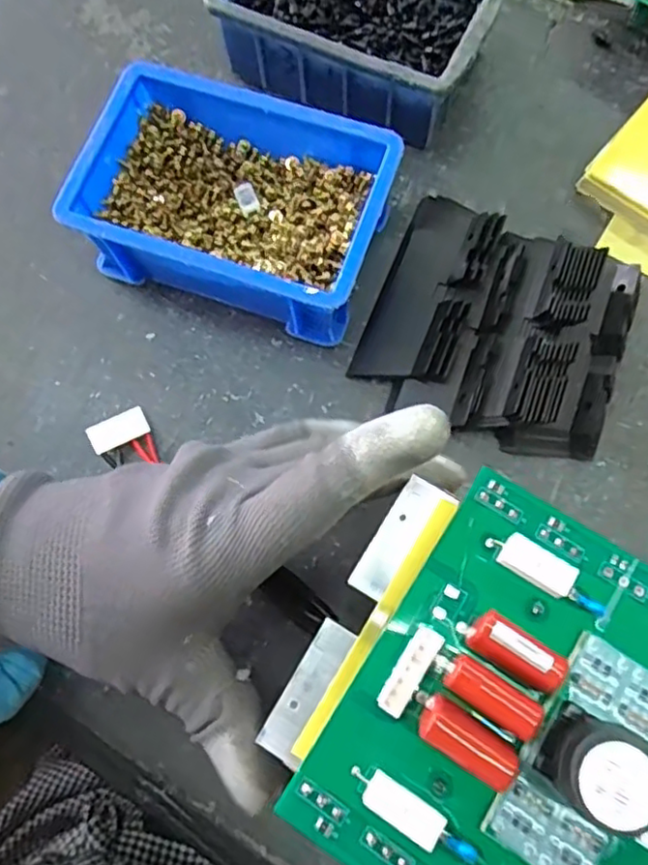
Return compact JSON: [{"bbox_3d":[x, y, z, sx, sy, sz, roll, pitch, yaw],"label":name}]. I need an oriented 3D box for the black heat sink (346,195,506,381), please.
[{"bbox_3d":[0.056,-0.077,0.344,0.048,0.022,0.109,21,75,7],"label":"black heat sink"}]

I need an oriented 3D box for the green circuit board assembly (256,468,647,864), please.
[{"bbox_3d":[0.082,0.099,0.185,0.165,0.042,0.126,32,77,10],"label":"green circuit board assembly"}]

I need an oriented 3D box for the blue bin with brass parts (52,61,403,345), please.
[{"bbox_3d":[-0.045,-0.116,0.339,0.150,0.058,0.107,20,75,7],"label":"blue bin with brass parts"}]

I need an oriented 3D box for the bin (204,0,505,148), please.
[{"bbox_3d":[0.019,-0.230,0.363,0.144,0.055,0.109,27,76,9],"label":"bin"}]

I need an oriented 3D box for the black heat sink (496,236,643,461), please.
[{"bbox_3d":[0.127,-0.042,0.328,0.050,0.032,0.109,20,75,7],"label":"black heat sink"}]

